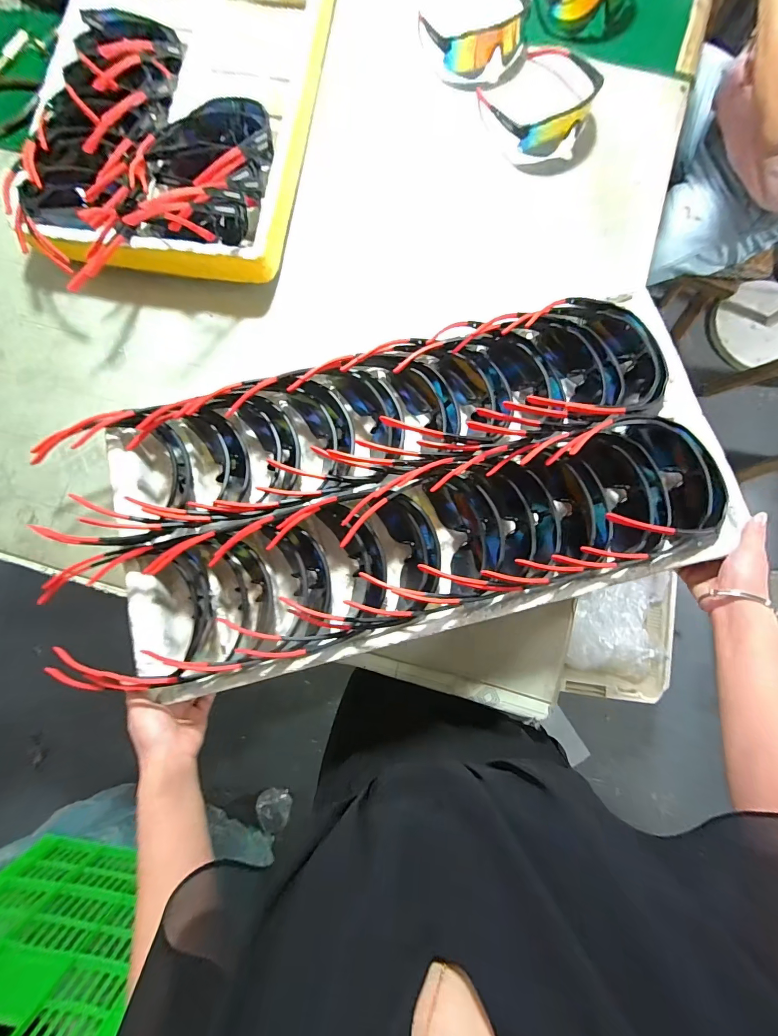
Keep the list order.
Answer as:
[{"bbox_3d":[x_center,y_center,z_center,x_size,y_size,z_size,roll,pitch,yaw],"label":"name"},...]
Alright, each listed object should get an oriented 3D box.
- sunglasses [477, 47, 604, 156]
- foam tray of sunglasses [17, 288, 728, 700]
[{"bbox_3d":[0.225,-0.649,0.573,0.150,0.049,0.176,-20,84,-2],"label":"sunglasses"},{"bbox_3d":[-0.005,-0.028,0.453,0.740,0.089,0.333,-15,82,-1],"label":"foam tray of sunglasses"}]

